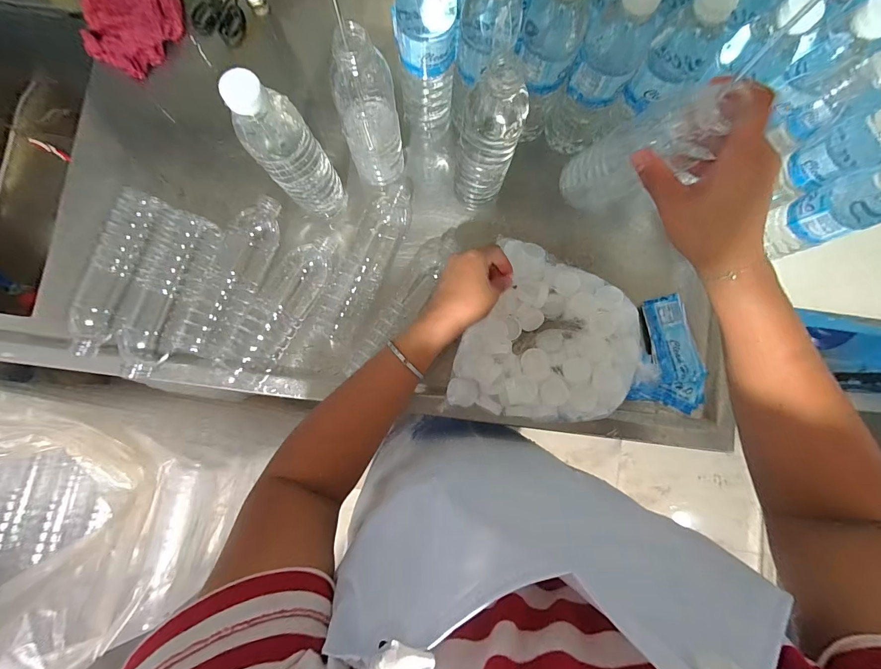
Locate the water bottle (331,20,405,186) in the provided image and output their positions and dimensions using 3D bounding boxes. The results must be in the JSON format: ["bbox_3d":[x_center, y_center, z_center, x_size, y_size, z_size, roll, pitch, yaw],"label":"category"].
[{"bbox_3d":[-0.076,-0.238,0.405,0.058,0.209,0.062,-8,84,-2],"label":"water bottle"}]

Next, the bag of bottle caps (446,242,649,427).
[{"bbox_3d":[0.135,0.003,0.458,0.204,0.041,0.204,15,83,0],"label":"bag of bottle caps"}]

